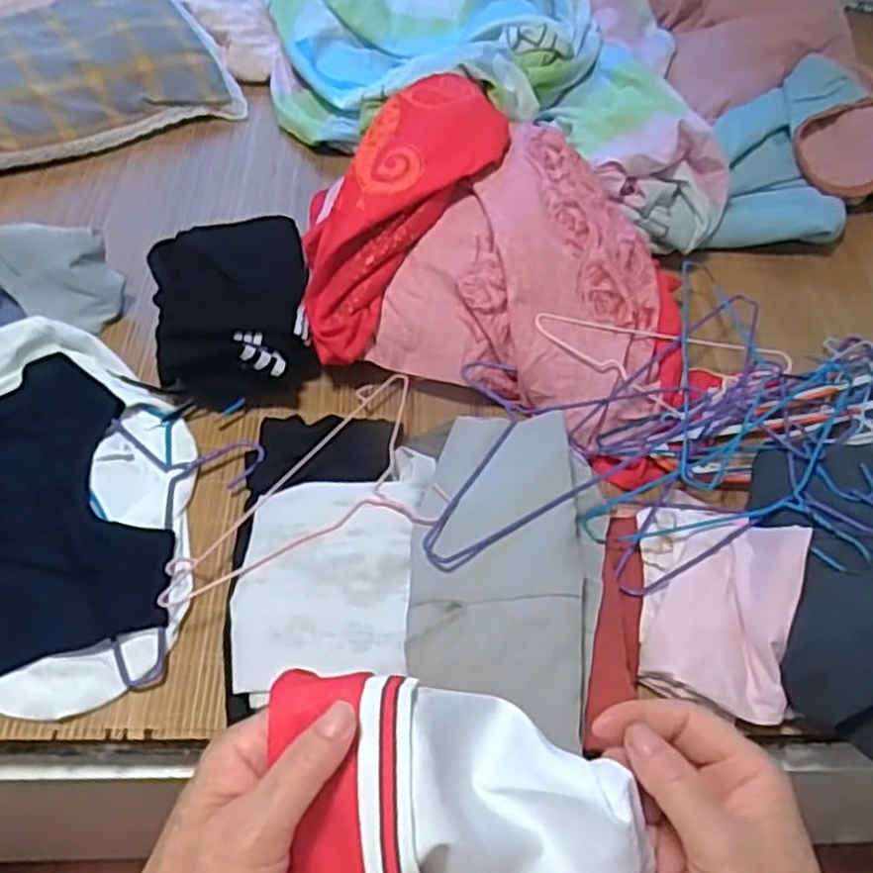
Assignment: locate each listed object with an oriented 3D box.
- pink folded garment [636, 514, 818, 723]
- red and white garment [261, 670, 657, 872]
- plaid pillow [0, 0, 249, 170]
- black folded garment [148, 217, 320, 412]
[{"bbox_3d":[0.266,0.144,0.743,0.135,0.069,0.206,13,52,4],"label":"pink folded garment"},{"bbox_3d":[0.007,0.232,0.406,0.148,0.258,0.137,-4,53,-9],"label":"red and white garment"},{"bbox_3d":[-0.611,-0.550,1.200,0.539,0.096,0.311,-30,61,-25],"label":"plaid pillow"},{"bbox_3d":[-0.235,-0.159,0.917,0.168,0.099,0.224,-7,53,-11],"label":"black folded garment"}]

